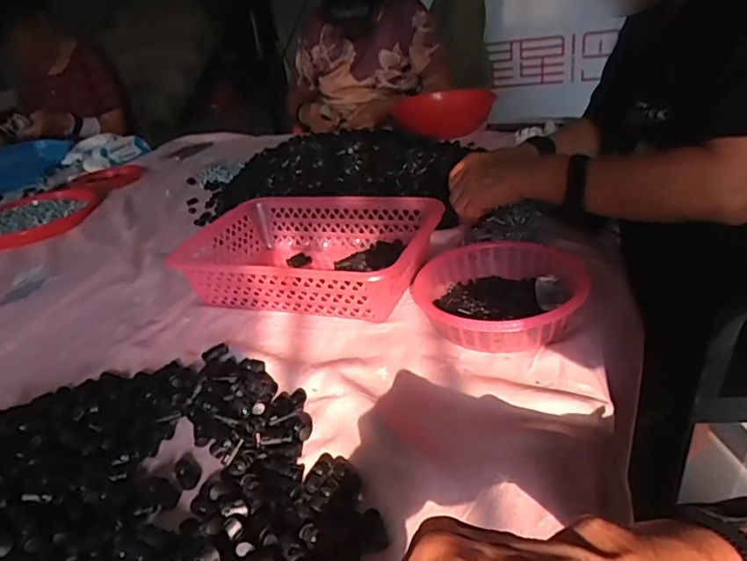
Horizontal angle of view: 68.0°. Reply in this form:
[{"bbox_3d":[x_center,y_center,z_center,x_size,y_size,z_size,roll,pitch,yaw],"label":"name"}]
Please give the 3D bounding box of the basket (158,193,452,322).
[{"bbox_3d":[-0.081,-0.030,0.709,0.293,0.086,0.200,3,31,22],"label":"basket"}]

